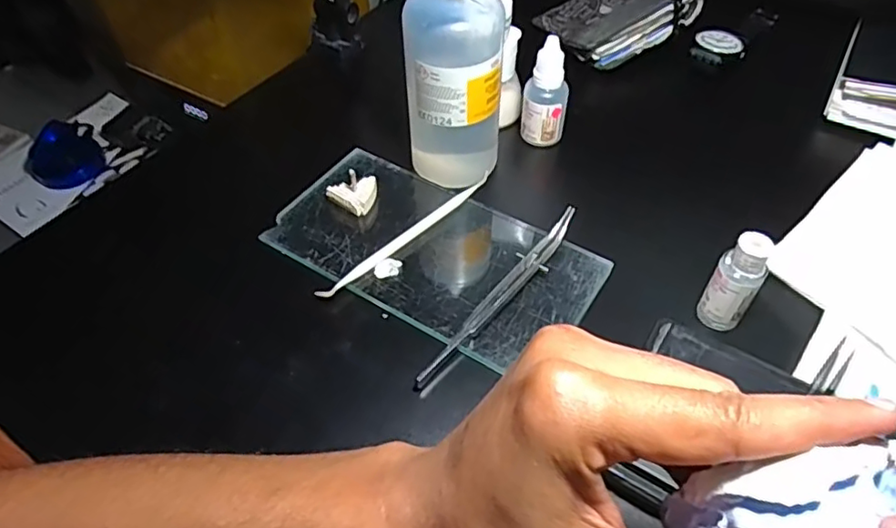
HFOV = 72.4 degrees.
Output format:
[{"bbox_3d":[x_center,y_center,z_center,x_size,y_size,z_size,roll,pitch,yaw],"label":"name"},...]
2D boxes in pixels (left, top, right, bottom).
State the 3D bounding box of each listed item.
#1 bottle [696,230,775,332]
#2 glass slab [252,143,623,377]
[{"bbox_3d":[0.150,0.012,0.322,0.023,0.061,0.020,30,58,23],"label":"bottle"},{"bbox_3d":[-0.010,-0.011,0.374,0.194,0.008,0.102,27,57,21],"label":"glass slab"}]

